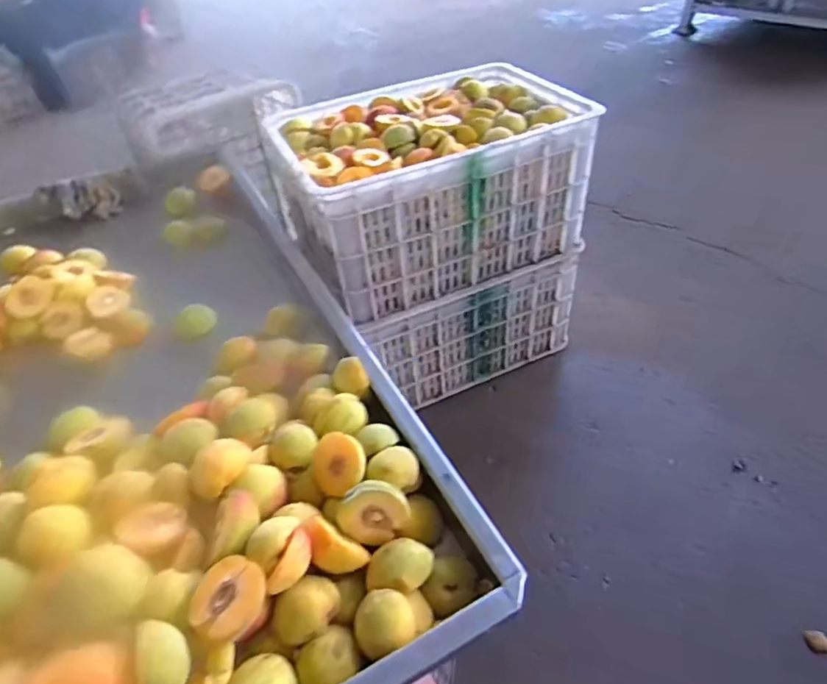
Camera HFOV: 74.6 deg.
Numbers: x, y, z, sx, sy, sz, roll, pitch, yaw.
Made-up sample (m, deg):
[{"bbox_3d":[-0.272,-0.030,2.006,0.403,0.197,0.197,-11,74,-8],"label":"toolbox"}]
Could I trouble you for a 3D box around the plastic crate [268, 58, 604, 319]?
[{"bbox_3d":[0.034,-0.321,1.089,0.578,0.272,0.386,-22,45,-17],"label":"plastic crate"}]

